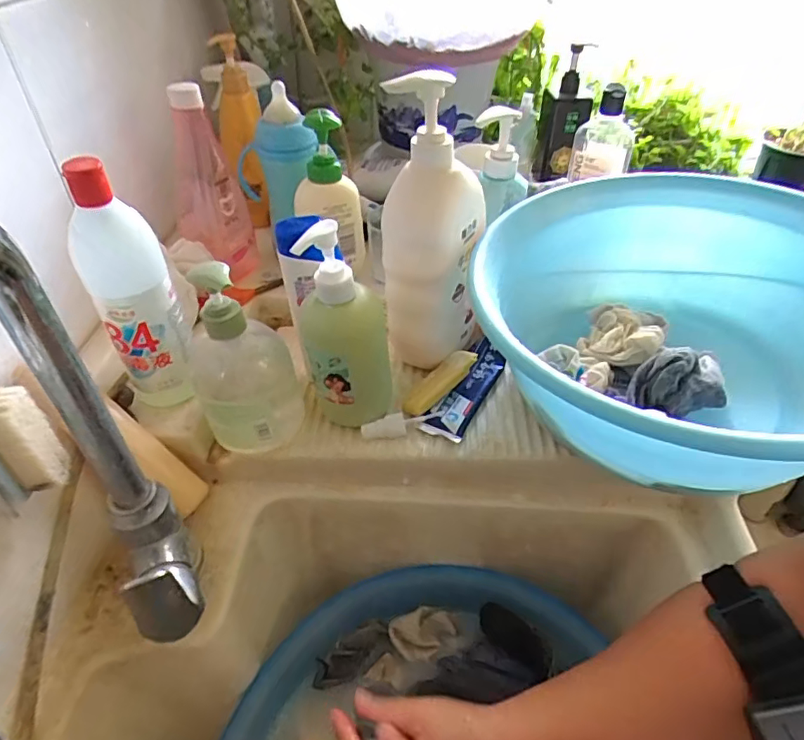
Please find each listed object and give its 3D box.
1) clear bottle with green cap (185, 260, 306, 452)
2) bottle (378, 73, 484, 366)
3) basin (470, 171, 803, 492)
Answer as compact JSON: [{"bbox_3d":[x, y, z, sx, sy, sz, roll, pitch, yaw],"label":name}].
[{"bbox_3d":[-0.133,-0.011,0.439,0.082,0.163,0.077,-15,45,-17],"label":"clear bottle with green cap"},{"bbox_3d":[0.028,-0.118,0.474,0.082,0.245,0.075,8,43,8],"label":"bottle"},{"bbox_3d":[0.222,-0.040,0.450,0.333,0.130,0.329,1,43,-1],"label":"basin"}]

